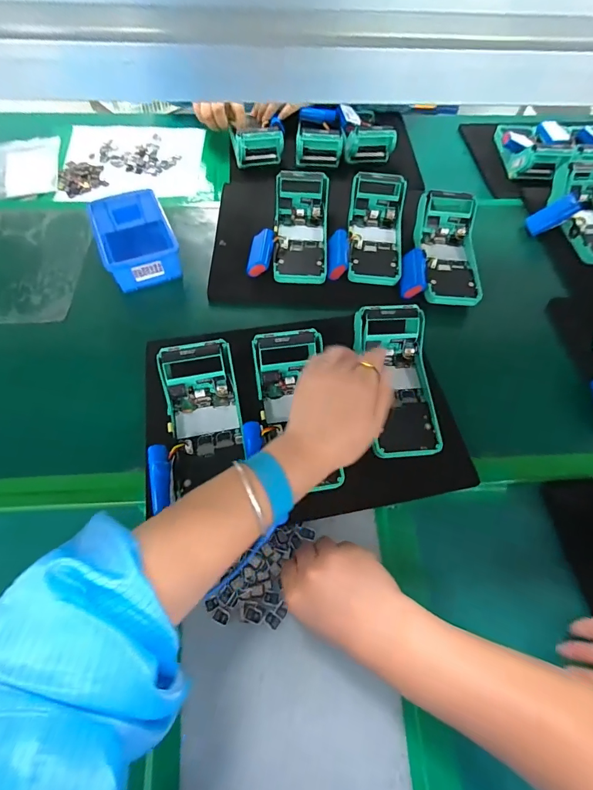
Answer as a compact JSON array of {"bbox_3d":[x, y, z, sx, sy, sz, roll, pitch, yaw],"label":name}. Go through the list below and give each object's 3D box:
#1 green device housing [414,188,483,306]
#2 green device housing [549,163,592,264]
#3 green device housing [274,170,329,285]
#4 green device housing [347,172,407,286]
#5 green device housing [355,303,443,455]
[{"bbox_3d":[0.213,-0.212,0.545,0.088,0.057,0.173,2,61,-3],"label":"green device housing"},{"bbox_3d":[0.460,-0.282,0.595,0.090,0.059,0.170,-2,61,-5],"label":"green device housing"},{"bbox_3d":[0.006,-0.236,0.552,0.078,0.063,0.159,3,61,-3],"label":"green device housing"},{"bbox_3d":[0.113,-0.239,0.552,0.083,0.054,0.160,7,60,0],"label":"green device housing"},{"bbox_3d":[0.113,-0.014,0.441,0.075,0.048,0.169,-5,76,-3],"label":"green device housing"}]

